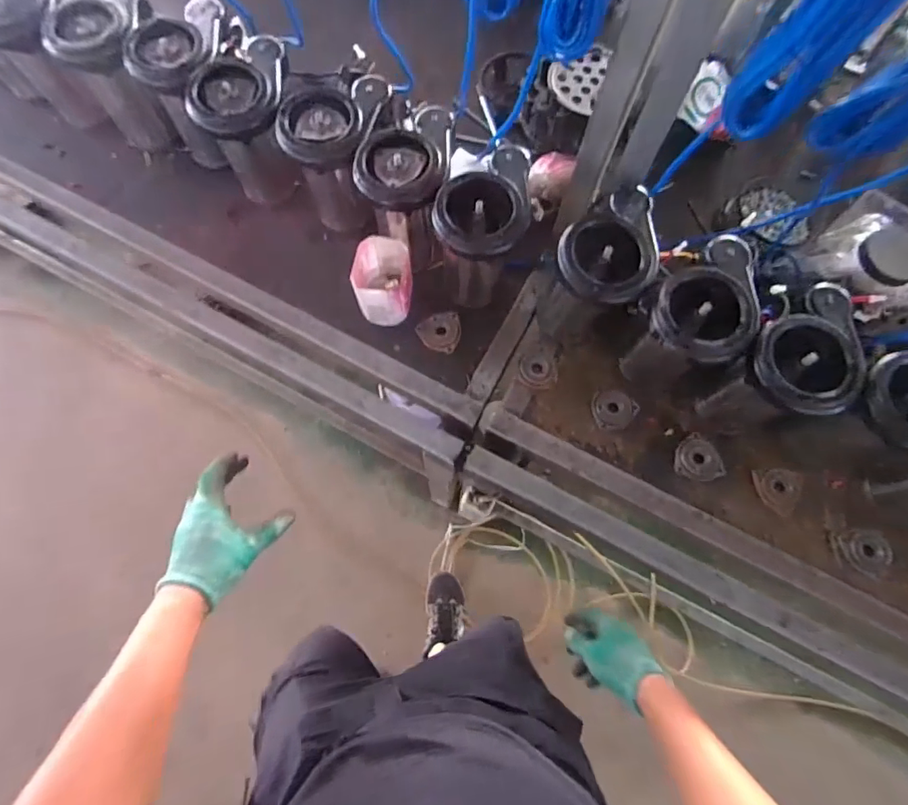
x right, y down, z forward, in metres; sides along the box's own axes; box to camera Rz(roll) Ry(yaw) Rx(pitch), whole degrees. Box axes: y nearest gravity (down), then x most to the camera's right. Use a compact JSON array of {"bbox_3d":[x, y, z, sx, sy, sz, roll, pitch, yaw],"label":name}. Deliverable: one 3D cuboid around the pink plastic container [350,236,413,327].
[{"bbox_3d":[-0.104,-0.184,0.717,0.079,0.085,0.109,4,73,0],"label":"pink plastic container"}]

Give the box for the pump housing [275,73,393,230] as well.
[{"bbox_3d":[-0.161,-0.353,0.746,0.144,0.202,0.167,17,74,4],"label":"pump housing"}]

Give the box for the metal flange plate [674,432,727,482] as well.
[{"bbox_3d":[0.352,0.079,0.700,0.067,0.021,0.067,0,74,-1],"label":"metal flange plate"}]

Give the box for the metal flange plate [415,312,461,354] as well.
[{"bbox_3d":[-0.023,-0.113,0.755,0.068,0.014,0.062,0,74,-1],"label":"metal flange plate"}]

